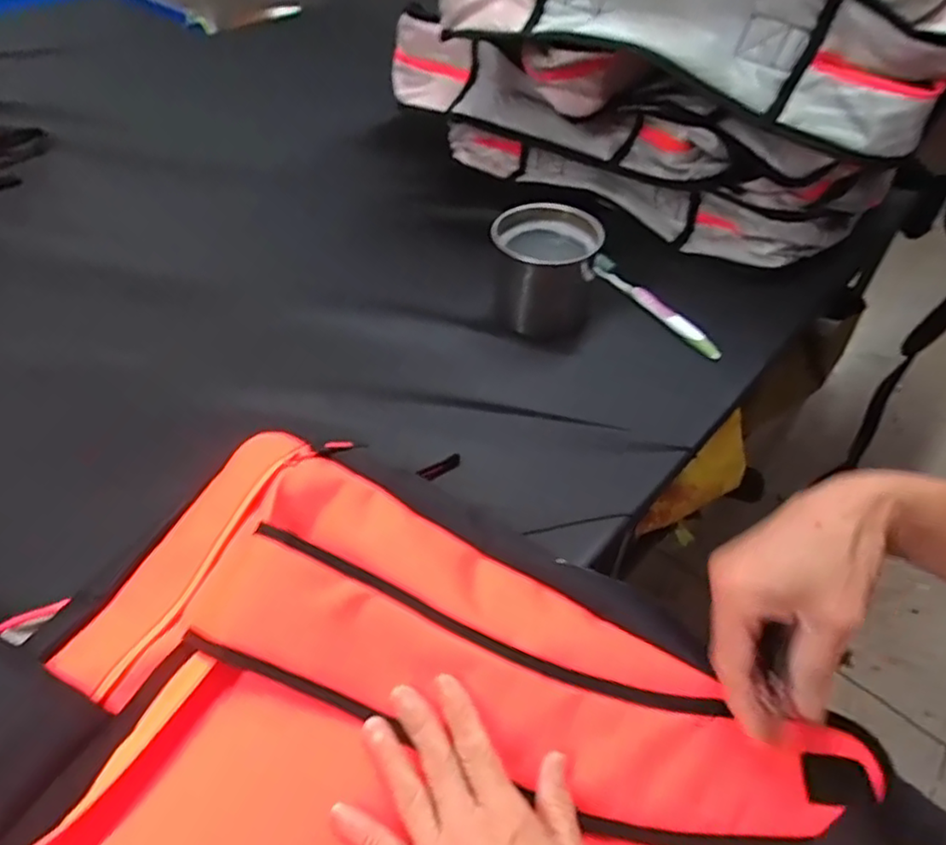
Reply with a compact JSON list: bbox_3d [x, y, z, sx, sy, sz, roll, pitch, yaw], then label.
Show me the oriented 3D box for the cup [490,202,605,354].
[{"bbox_3d":[0.072,-0.152,0.655,0.100,0.092,0.109,0,48,0],"label":"cup"}]

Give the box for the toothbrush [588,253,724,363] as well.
[{"bbox_3d":[0.194,-0.129,0.689,0.018,0.009,0.185,-24,52,-21],"label":"toothbrush"}]

